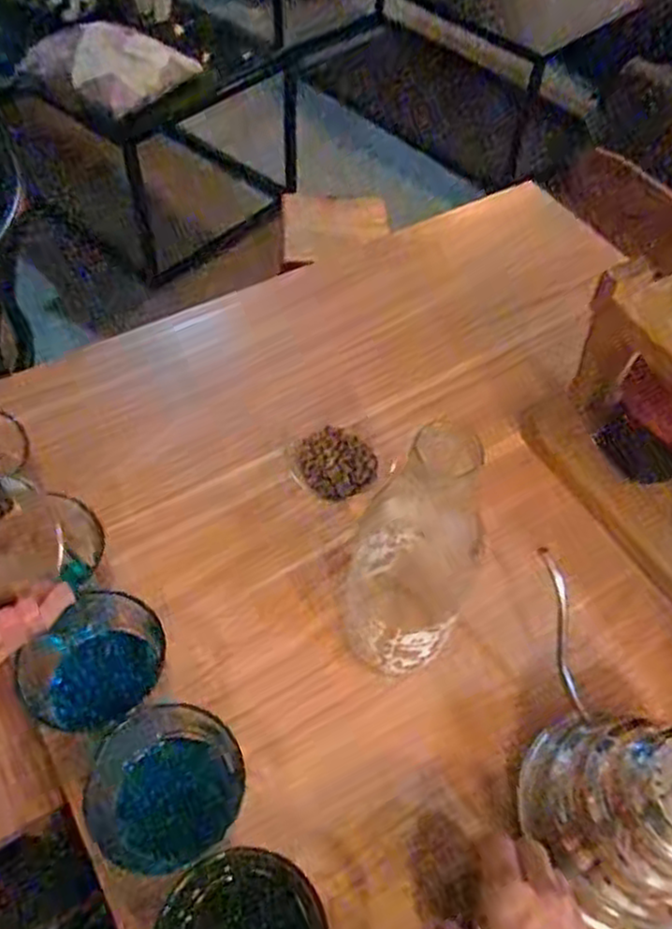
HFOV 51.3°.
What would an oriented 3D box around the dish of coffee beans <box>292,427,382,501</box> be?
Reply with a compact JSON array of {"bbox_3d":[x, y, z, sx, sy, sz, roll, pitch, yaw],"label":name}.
[{"bbox_3d":[-0.001,0.000,0.672,0.073,0.017,0.080,2,56,-3],"label":"dish of coffee beans"}]

